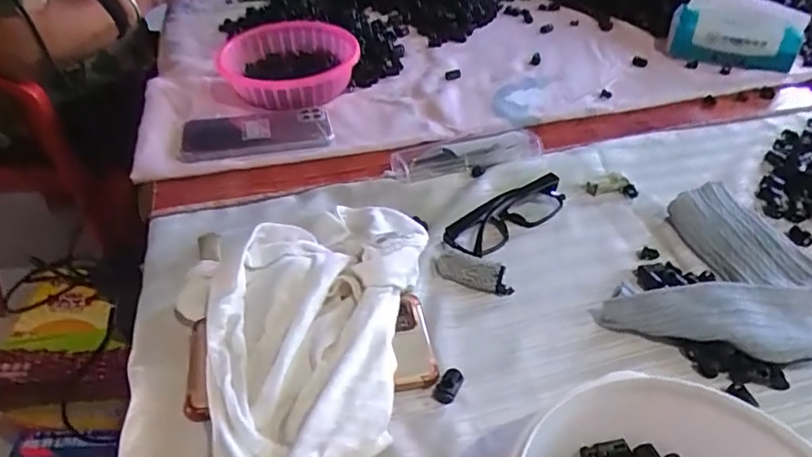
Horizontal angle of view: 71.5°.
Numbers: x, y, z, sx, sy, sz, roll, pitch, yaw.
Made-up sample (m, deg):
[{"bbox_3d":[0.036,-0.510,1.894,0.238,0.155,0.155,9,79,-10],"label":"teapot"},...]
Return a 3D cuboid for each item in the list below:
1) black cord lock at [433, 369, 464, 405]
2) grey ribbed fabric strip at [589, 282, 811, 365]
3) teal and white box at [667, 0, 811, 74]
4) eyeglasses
[{"bbox_3d":[0.030,0.106,0.380,0.014,0.009,0.024,23,45,27],"label":"black cord lock"},{"bbox_3d":[0.222,0.069,0.401,0.153,0.034,0.052,4,39,6],"label":"grey ribbed fabric strip"},{"bbox_3d":[0.437,-0.260,0.749,0.152,0.091,0.038,22,25,23],"label":"teal and white box"},{"bbox_3d":[0.096,-0.014,0.505,0.131,0.026,0.035,-29,47,-30],"label":"eyeglasses"}]

